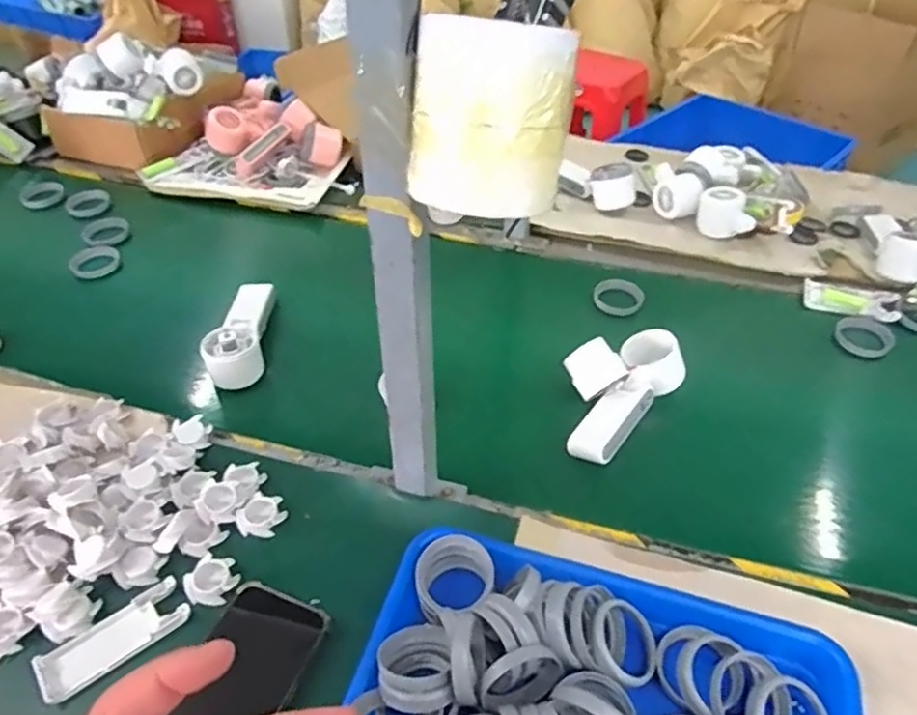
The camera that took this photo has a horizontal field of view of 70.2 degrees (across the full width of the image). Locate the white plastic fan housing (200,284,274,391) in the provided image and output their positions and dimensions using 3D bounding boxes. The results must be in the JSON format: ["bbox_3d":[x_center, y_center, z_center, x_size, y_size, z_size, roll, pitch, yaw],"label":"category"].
[{"bbox_3d":[-0.242,-0.035,0.720,0.057,0.044,0.147,-7,46,-4],"label":"white plastic fan housing"}]

